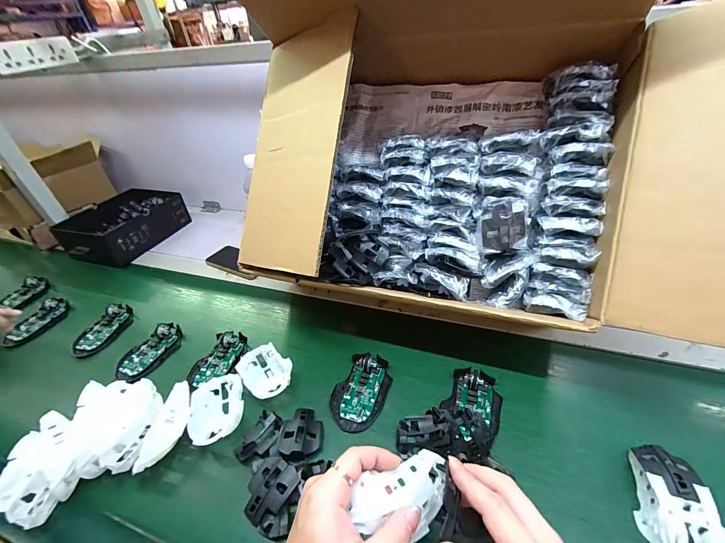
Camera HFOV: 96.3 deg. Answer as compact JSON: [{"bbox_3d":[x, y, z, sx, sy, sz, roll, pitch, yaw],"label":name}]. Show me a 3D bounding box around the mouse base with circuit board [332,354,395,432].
[{"bbox_3d":[-0.002,0.169,0.471,0.073,0.021,0.113,11,43,22],"label":"mouse base with circuit board"}]

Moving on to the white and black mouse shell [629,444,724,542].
[{"bbox_3d":[0.319,0.236,0.330,0.058,0.033,0.113,9,42,19],"label":"white and black mouse shell"}]

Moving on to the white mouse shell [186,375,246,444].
[{"bbox_3d":[-0.204,0.194,0.459,0.066,0.037,0.106,-16,40,-10],"label":"white mouse shell"}]

